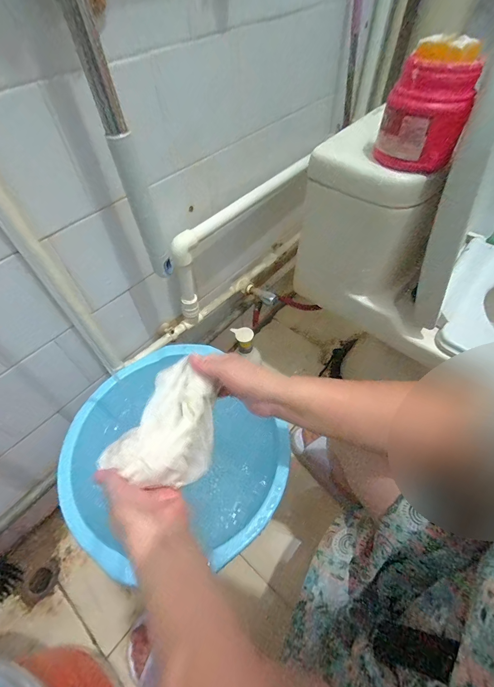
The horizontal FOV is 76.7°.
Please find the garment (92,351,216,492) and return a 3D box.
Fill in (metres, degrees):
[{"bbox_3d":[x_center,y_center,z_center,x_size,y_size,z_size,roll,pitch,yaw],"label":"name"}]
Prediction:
[{"bbox_3d":[-0.091,0.105,0.377,0.098,0.075,0.137,29,59,21],"label":"garment"}]

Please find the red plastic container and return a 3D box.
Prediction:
[{"bbox_3d":[0.237,-0.301,0.407,0.098,0.126,0.097,29,59,21],"label":"red plastic container"}]

